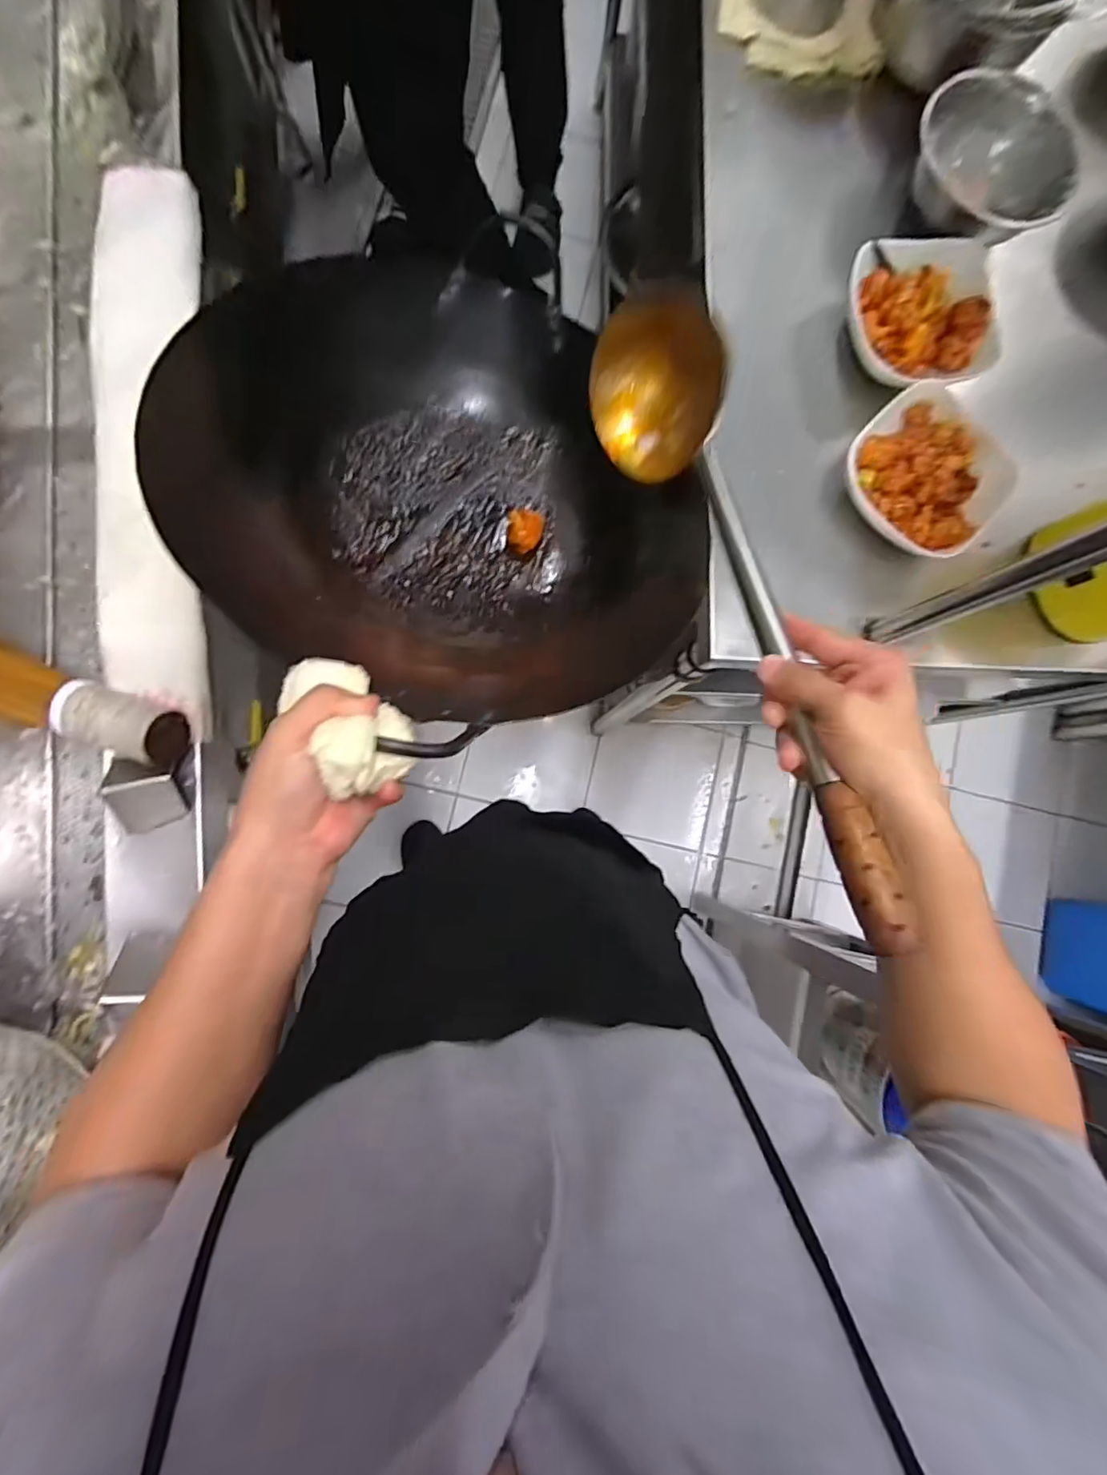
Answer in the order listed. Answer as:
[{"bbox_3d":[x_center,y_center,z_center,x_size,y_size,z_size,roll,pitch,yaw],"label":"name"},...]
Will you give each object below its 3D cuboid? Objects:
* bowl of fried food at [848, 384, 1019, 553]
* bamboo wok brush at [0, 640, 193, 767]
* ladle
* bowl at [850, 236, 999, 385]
[{"bbox_3d":[0.369,-0.259,0.567,0.148,0.054,0.150,1,84,-6],"label":"bowl of fried food"},{"bbox_3d":[-0.477,-0.045,0.521,0.293,0.088,0.080,15,83,-4],"label":"bamboo wok brush"},{"bbox_3d":[0.120,-0.113,0.417,0.076,0.103,0.501,-9,66,-7],"label":"ladle"},{"bbox_3d":[0.374,-0.426,0.583,0.151,0.047,0.141,1,84,-6],"label":"bowl"}]

